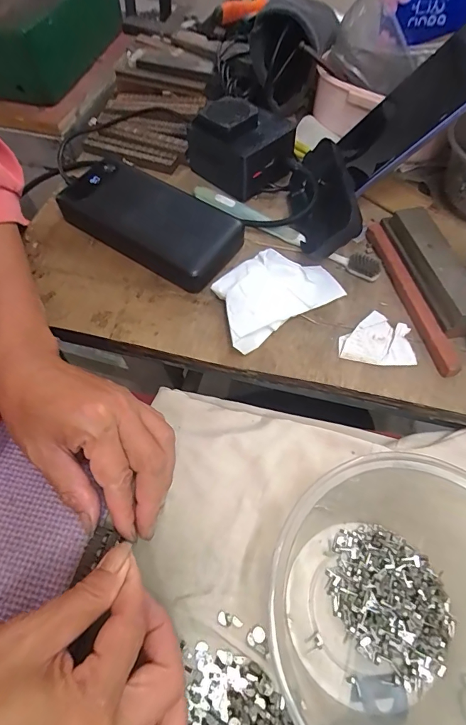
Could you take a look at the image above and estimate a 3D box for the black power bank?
[{"bbox_3d":[-0.072,-0.123,0.345,0.154,0.024,0.070,32,68,15],"label":"black power bank"}]

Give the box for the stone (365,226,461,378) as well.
[{"bbox_3d":[0.138,-0.058,0.316,0.014,0.011,0.149,-13,64,-5],"label":"stone"}]

